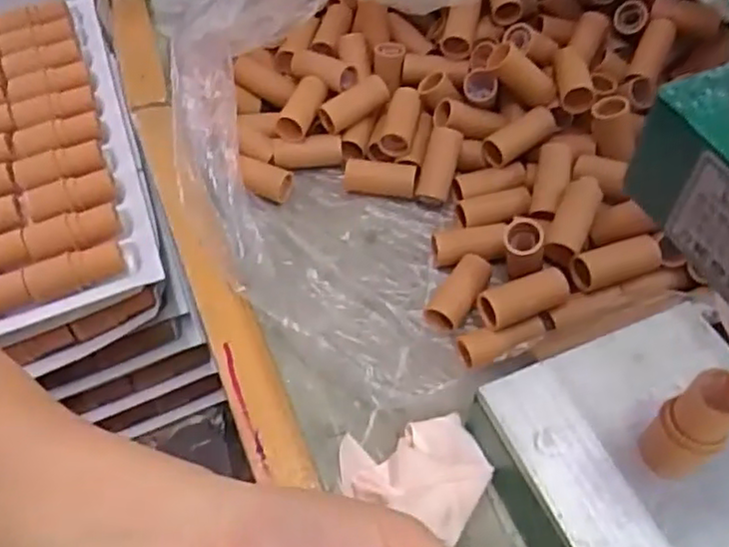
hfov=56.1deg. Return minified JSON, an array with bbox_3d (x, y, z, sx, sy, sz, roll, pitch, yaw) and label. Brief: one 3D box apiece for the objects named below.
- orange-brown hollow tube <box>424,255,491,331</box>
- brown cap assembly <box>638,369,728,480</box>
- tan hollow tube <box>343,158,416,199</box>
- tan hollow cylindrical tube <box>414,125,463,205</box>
[{"bbox_3d":[0.054,0.011,0.392,0.021,0.015,0.048,26,59,19],"label":"orange-brown hollow tube"},{"bbox_3d":[0.130,0.060,0.270,0.024,0.053,0.023,-1,54,1],"label":"brown cap assembly"},{"bbox_3d":[0.010,-0.060,0.440,0.046,0.015,0.018,8,55,7],"label":"tan hollow tube"},{"bbox_3d":[0.047,-0.067,0.431,0.020,0.016,0.047,17,95,13],"label":"tan hollow cylindrical tube"}]

